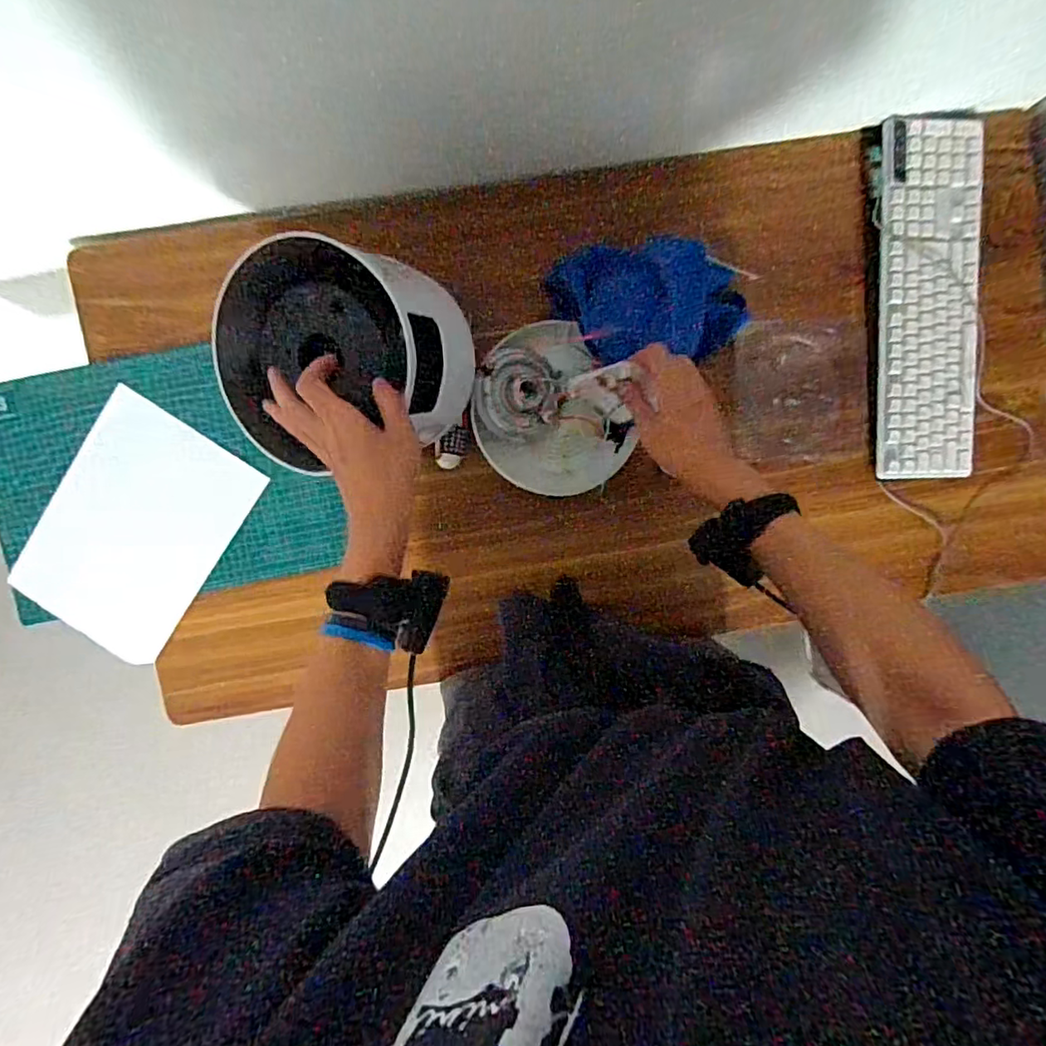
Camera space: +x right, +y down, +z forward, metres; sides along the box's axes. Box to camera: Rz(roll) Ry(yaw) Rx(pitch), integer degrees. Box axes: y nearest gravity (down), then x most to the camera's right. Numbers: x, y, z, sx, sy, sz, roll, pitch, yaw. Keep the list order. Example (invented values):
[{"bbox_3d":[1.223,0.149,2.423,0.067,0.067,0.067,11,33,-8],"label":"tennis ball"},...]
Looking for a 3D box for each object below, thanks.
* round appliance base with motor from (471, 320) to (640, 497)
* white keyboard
[{"bbox_3d":[0.039,-0.133,0.683,0.197,0.035,0.185,0,95,-2],"label":"round appliance base with motor"},{"bbox_3d":[0.503,-0.280,0.714,0.124,0.033,0.447,-2,95,-2],"label":"white keyboard"}]

